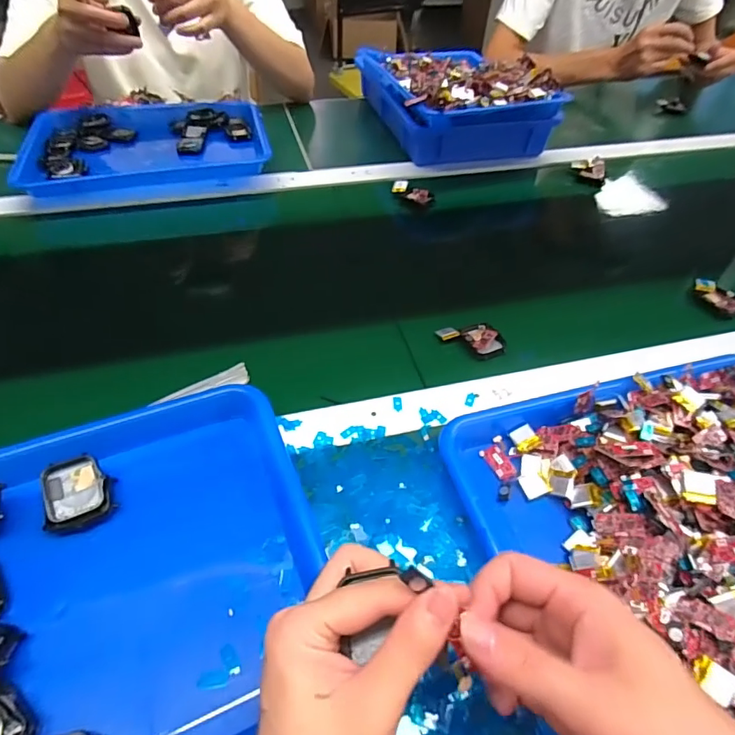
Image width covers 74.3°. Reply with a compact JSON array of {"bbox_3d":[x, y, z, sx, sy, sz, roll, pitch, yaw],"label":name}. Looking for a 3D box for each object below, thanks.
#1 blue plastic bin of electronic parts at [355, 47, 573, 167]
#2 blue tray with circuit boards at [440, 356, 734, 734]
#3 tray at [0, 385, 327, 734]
[{"bbox_3d":[0.132,-0.454,0.800,0.226,0.112,0.321,-14,51,-15],"label":"blue plastic bin of electronic parts"},{"bbox_3d":[0.241,0.106,0.351,0.331,0.058,0.244,-9,50,-10],"label":"blue tray with circuit boards"},{"bbox_3d":[-0.196,0.148,0.296,0.333,0.041,0.249,-16,52,-16],"label":"tray"}]

